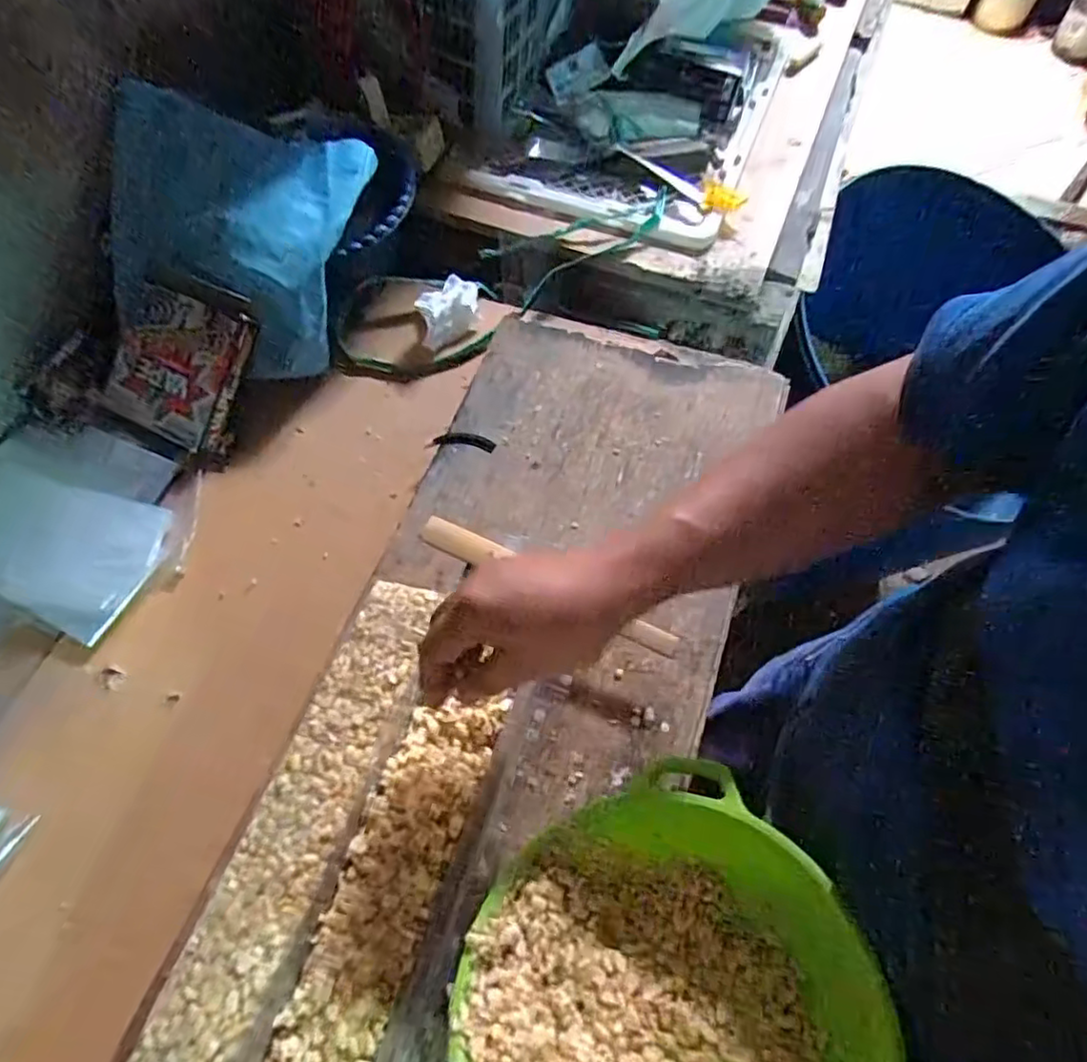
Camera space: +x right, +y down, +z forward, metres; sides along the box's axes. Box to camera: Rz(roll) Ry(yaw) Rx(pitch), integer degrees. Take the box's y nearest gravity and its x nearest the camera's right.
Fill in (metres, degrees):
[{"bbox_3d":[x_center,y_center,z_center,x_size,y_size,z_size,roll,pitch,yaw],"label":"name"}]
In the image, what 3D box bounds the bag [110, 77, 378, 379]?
[{"bbox_3d":[-0.310,-0.304,0.643,0.229,0.154,0.227,18,67,5],"label":"bag"}]

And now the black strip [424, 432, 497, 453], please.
[{"bbox_3d":[-0.080,-0.088,0.624,0.066,0.004,0.022,6,62,1],"label":"black strip"}]

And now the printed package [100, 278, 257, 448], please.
[{"bbox_3d":[-0.362,-0.163,0.636,0.144,0.023,0.138,25,95,13],"label":"printed package"}]

